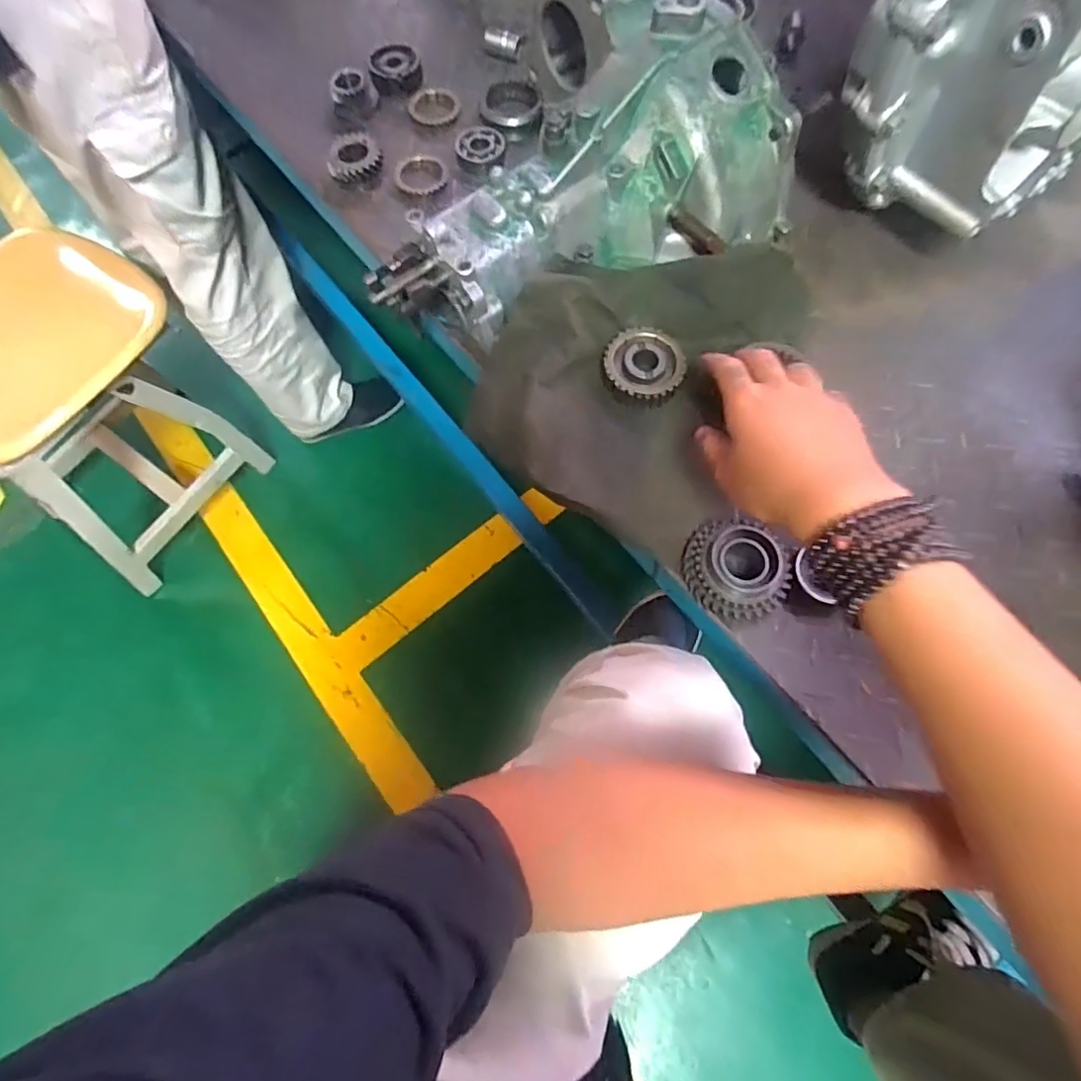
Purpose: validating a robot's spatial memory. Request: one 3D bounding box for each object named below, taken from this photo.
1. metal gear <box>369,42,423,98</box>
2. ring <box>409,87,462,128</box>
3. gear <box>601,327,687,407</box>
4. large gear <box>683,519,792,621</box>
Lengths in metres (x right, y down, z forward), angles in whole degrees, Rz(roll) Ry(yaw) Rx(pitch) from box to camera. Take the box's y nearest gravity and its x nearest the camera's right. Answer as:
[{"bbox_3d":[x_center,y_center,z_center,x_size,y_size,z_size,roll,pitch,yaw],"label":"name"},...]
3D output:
[{"bbox_3d":[-0.160,-0.524,0.645,0.052,0.025,0.060,0,68,-2],"label":"metal gear"},{"bbox_3d":[-0.117,-0.481,0.642,0.057,0.012,0.049,2,68,-2],"label":"ring"},{"bbox_3d":[0.088,-0.148,0.494,0.068,0.015,0.067,1,68,-2],"label":"gear"},{"bbox_3d":[0.150,0.019,0.443,0.072,0.026,0.081,-34,73,-15],"label":"large gear"}]

